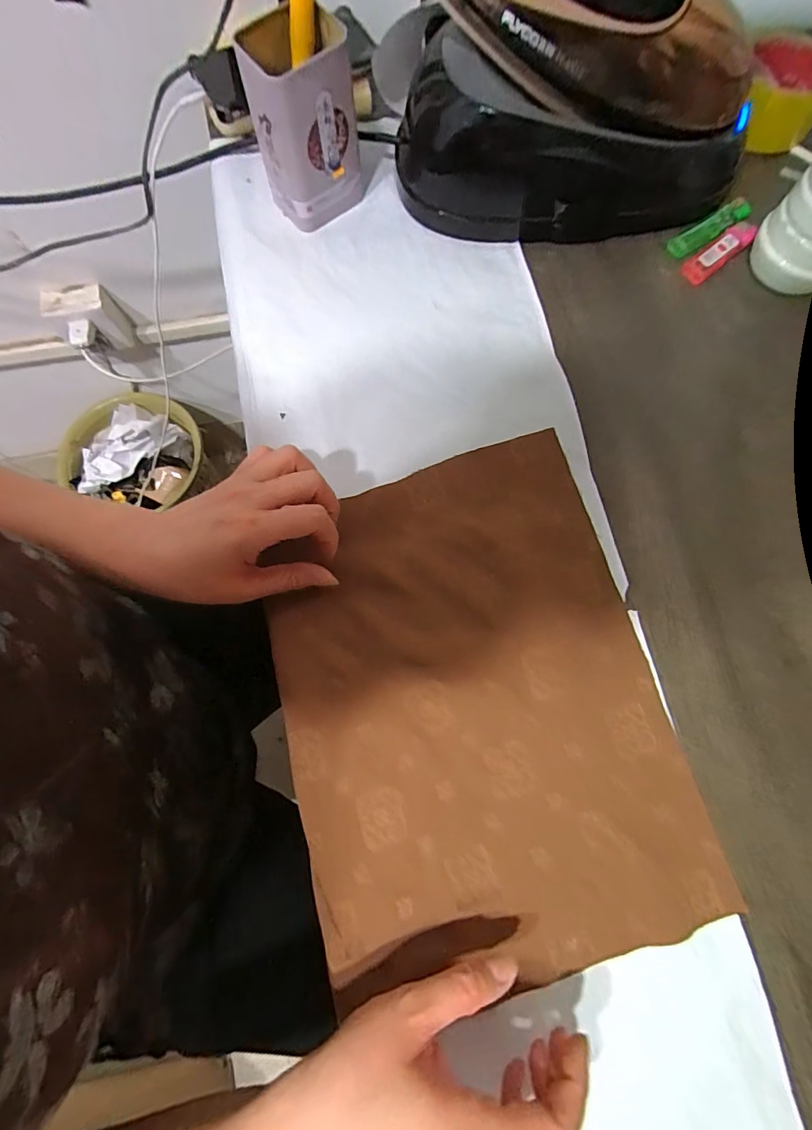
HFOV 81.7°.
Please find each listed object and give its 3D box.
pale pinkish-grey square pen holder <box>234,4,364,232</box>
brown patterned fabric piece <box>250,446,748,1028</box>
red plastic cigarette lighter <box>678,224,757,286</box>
[{"bbox_3d":[-0.079,-0.351,0.368,0.084,0.132,0.071,-12,76,-4],"label":"pale pinkish-grey square pen holder"},{"bbox_3d":[0.044,0.090,0.326,0.252,0.007,0.335,-14,77,-5],"label":"brown patterned fabric piece"},{"bbox_3d":[0.275,-0.274,0.411,0.078,0.016,0.021,-37,80,-10],"label":"red plastic cigarette lighter"}]

